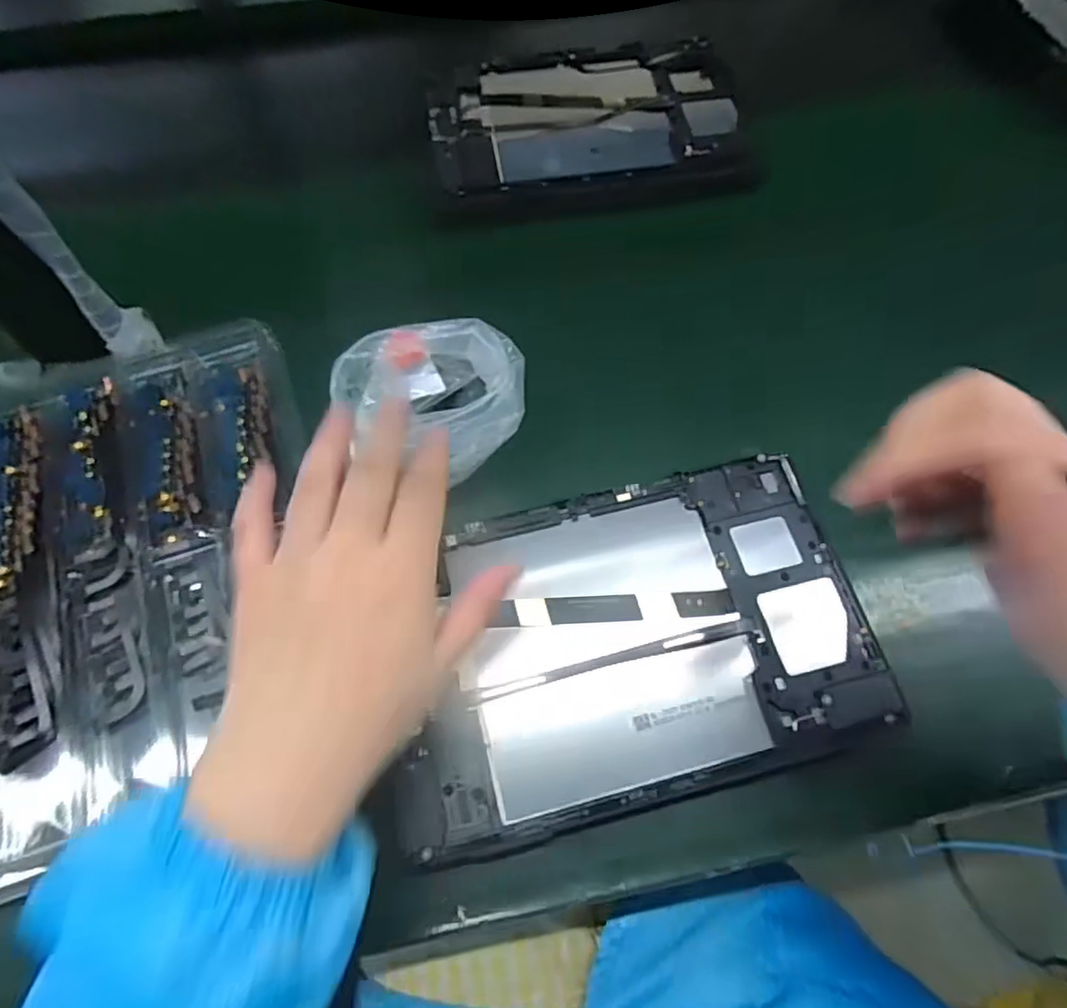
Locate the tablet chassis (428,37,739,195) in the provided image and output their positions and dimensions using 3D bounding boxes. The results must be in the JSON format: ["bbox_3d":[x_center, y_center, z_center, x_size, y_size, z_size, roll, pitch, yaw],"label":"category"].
[{"bbox_3d":[0.041,-0.301,0.493,0.234,0.008,0.149,-8,65,-3],"label":"tablet chassis"}]

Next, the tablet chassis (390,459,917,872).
[{"bbox_3d":[0.045,0.065,0.319,0.233,0.010,0.148,-14,65,-8],"label":"tablet chassis"}]

